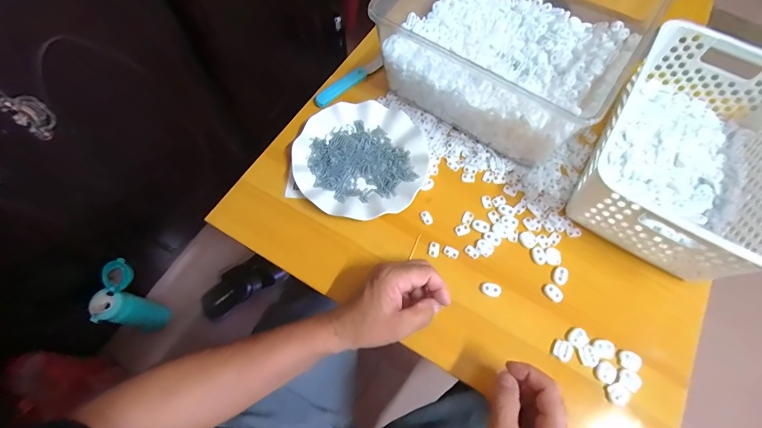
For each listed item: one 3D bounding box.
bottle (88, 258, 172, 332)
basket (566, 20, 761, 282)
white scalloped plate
[{"bbox_3d":[-0.531,0.184,0.777,0.067,0.209,0.115,3,66,0],"label":"bottle"},{"bbox_3d":[0.396,-0.081,0.465,0.203,0.111,0.307,32,69,12],"label":"basket"},{"bbox_3d":[-0.027,-0.077,0.505,0.179,0.021,0.181,0,66,-1],"label":"white scalloped plate"}]

